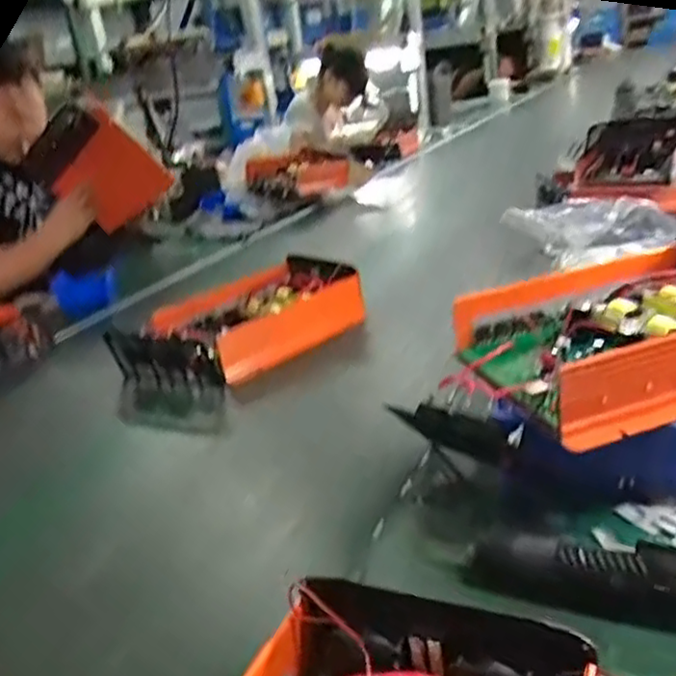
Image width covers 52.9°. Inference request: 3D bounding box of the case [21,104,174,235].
[{"bbox_3d":[-0.489,-0.350,1.393,0.228,0.254,0.048,-30,43,29],"label":"case"}]

